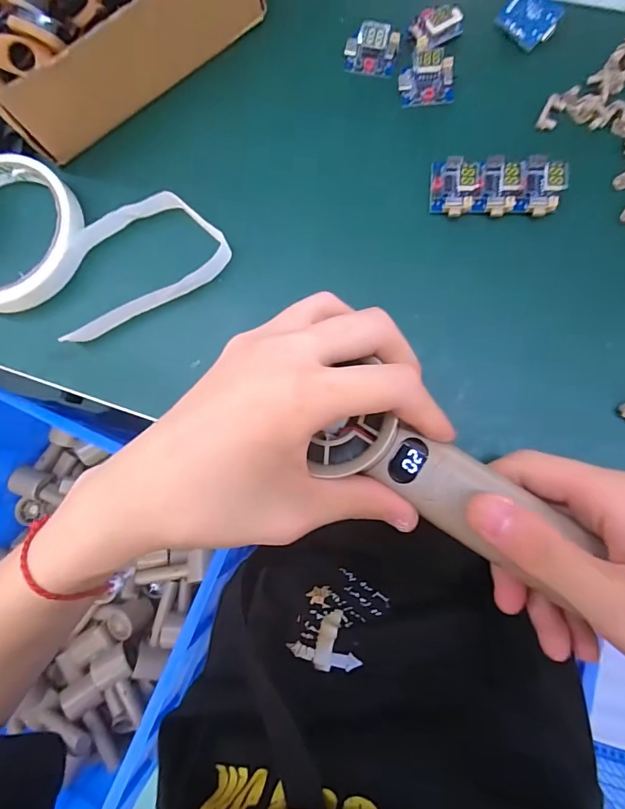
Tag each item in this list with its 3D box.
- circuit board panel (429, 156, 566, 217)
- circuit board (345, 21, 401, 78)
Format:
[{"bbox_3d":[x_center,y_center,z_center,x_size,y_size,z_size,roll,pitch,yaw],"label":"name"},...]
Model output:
[{"bbox_3d":[0.098,-0.118,0.235,0.065,0.013,0.033,5,83,7],"label":"circuit board panel"},{"bbox_3d":[0.034,-0.205,0.252,0.030,0.014,0.020,8,83,7],"label":"circuit board"}]

